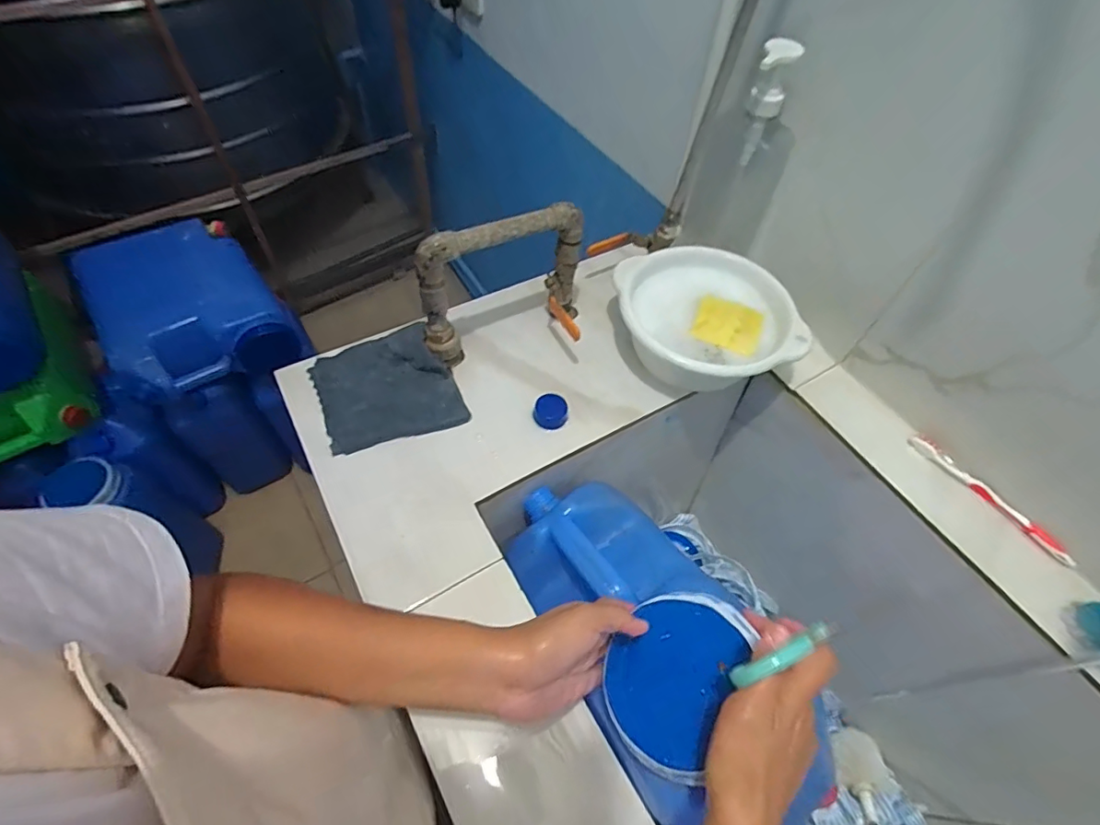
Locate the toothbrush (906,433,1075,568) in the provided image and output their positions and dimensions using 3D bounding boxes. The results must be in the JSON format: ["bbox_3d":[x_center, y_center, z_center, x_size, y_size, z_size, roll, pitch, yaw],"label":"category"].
[{"bbox_3d":[0.470,0.089,0.554,0.016,0.019,0.178,-29,63,-17],"label":"toothbrush"}]

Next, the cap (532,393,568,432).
[{"bbox_3d":[0.000,-0.003,0.586,0.037,0.014,0.038,0,58,0],"label":"cap"}]

